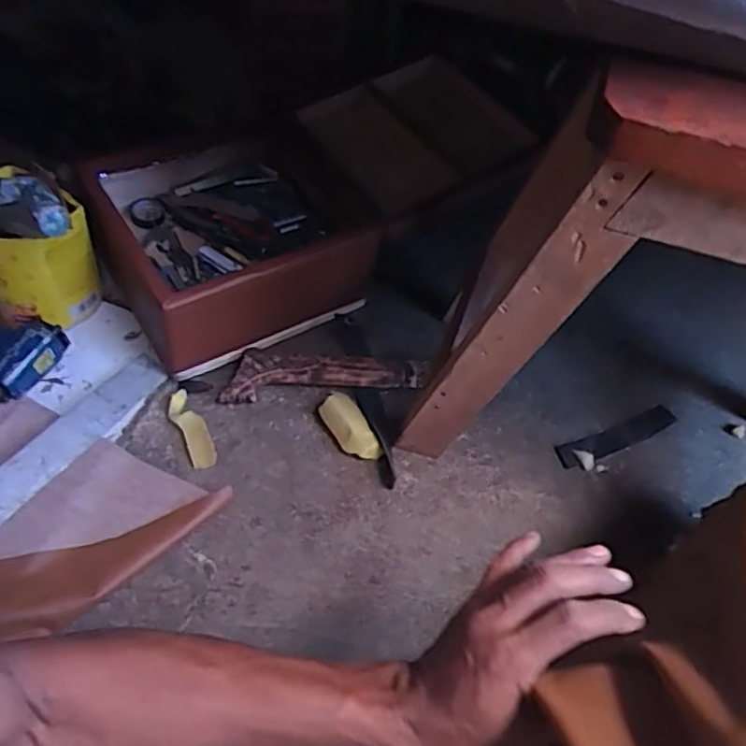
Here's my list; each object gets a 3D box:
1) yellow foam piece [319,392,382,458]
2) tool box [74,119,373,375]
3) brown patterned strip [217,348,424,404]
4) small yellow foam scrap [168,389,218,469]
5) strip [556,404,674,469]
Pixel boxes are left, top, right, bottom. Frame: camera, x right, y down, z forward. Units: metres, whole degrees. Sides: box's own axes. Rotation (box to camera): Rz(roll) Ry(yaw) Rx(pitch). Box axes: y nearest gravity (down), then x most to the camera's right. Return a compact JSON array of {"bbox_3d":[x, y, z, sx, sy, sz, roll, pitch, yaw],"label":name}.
[{"bbox_3d":[-0.028,0.067,0.794,0.042,0.012,0.091,-33,73,0],"label":"yellow foam piece"},{"bbox_3d":[-0.179,-0.176,0.890,0.319,0.160,0.278,-25,60,-21],"label":"tool box"},{"bbox_3d":[-0.064,-0.002,0.841,0.249,0.035,0.057,-4,54,-7],"label":"brown patterned strip"},{"bbox_3d":[-0.216,0.067,0.791,0.032,0.014,0.108,-24,59,-20],"label":"small yellow foam scrap"},{"bbox_3d":[0.306,0.080,0.831,0.170,0.009,0.034,-18,57,-17],"label":"strip"}]

